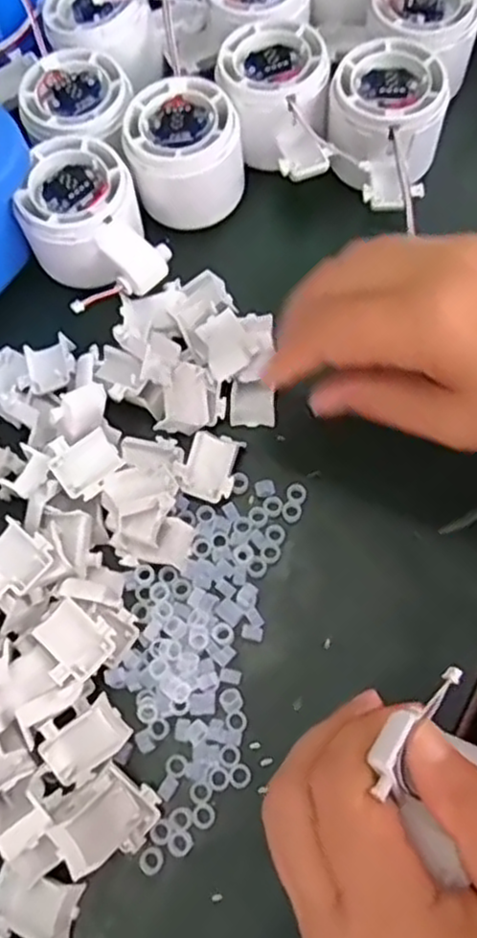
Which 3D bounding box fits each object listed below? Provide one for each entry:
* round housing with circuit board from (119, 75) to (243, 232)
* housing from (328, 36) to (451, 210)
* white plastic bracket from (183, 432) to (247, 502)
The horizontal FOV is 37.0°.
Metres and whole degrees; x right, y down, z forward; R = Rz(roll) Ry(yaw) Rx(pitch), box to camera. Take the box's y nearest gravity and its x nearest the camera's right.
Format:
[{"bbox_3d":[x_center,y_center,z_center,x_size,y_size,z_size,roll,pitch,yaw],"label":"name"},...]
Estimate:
[{"bbox_3d":[-0.027,-0.162,0.370,0.057,0.045,0.055,-1,70,2],"label":"round housing with circuit board"},{"bbox_3d":[0.074,-0.171,0.372,0.056,0.049,0.080,16,72,8],"label":"housing"},{"bbox_3d":[-0.012,-0.002,0.333,0.023,0.006,0.034,15,71,8],"label":"white plastic bracket"}]

